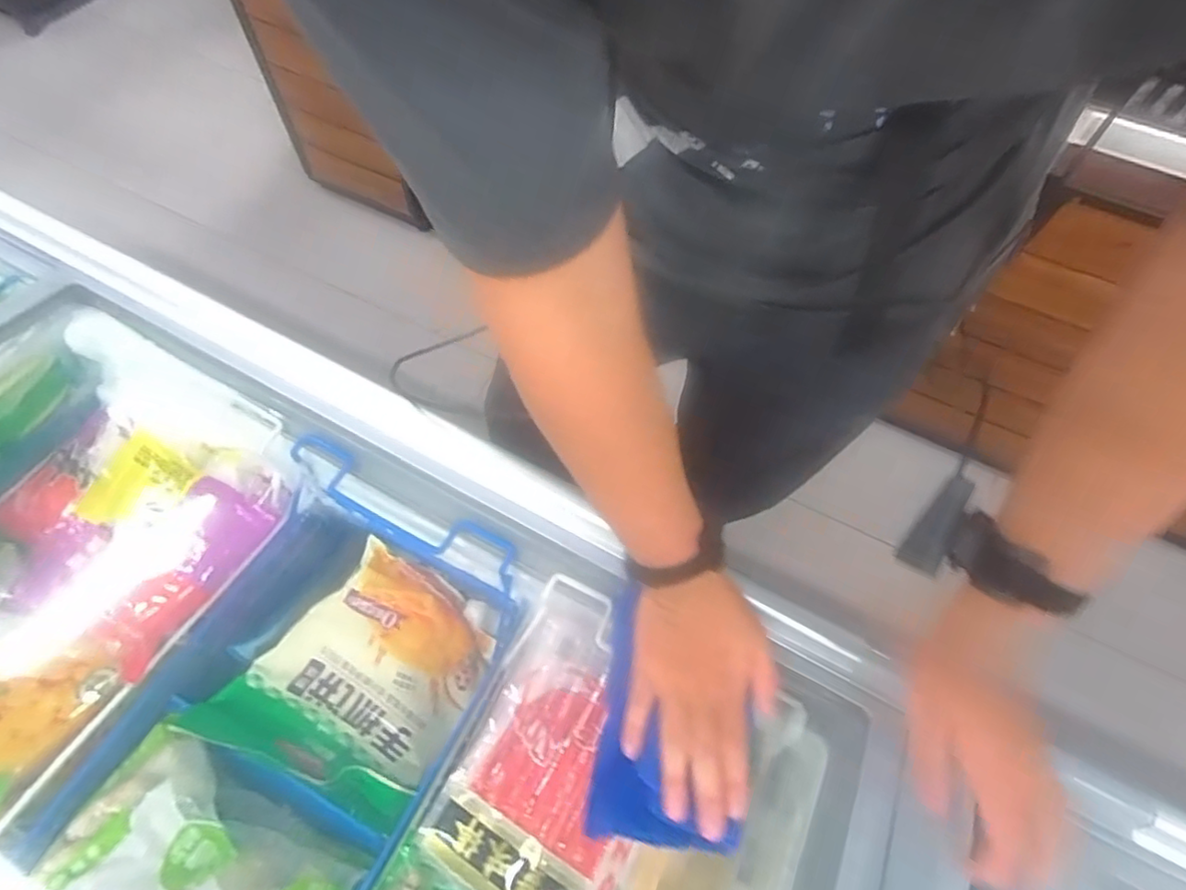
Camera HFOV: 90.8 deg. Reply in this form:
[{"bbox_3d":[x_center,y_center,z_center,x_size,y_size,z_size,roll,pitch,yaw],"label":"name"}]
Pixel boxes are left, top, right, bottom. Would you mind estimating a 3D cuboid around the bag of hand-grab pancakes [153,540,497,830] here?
[{"bbox_3d":[-0.238,0.241,0.631,0.224,0.060,0.230,31,62,-2],"label":"bag of hand-grab pancakes"}]

